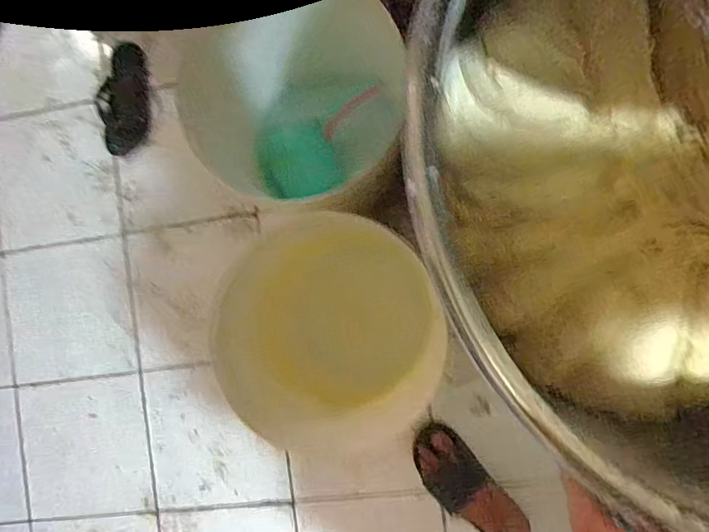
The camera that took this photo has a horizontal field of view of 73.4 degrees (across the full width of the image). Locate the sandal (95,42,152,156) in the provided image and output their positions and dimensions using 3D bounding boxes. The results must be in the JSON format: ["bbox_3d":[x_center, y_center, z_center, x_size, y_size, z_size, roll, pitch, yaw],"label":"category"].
[{"bbox_3d":[-0.470,-0.342,0.975,0.105,0.043,0.225,-6,89,8],"label":"sandal"}]

